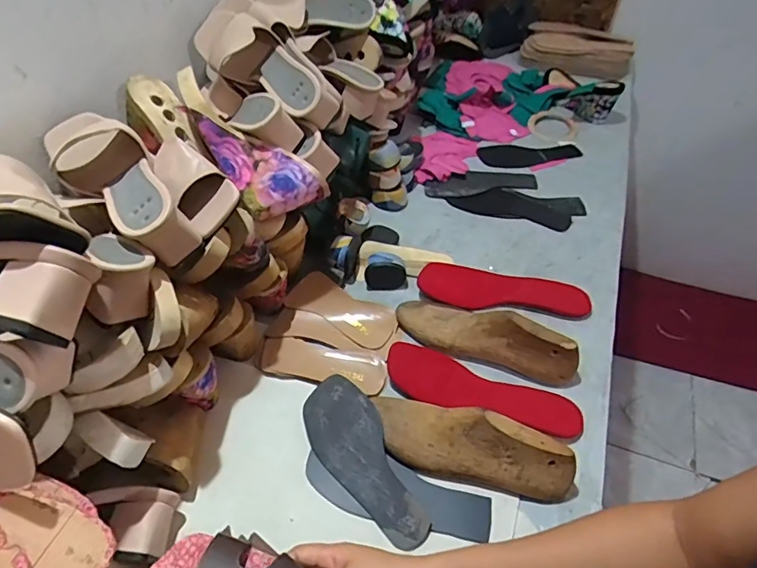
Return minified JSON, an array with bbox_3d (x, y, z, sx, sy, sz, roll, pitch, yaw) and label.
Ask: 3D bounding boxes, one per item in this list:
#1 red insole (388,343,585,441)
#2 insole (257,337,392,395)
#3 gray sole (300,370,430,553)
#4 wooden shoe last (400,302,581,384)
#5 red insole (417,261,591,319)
[{"bbox_3d":[0.123,0.134,0.621,0.240,0.013,0.079,18,43,17],"label":"red insole"},{"bbox_3d":[-0.073,0.099,0.658,0.168,0.009,0.061,8,47,9],"label":"insole"},{"bbox_3d":[-0.013,0.192,0.560,0.081,0.011,0.195,-39,63,-9],"label":"gray sole"},{"bbox_3d":[0.139,0.054,0.659,0.239,0.070,0.071,14,49,15],"label":"wooden shoe last"},{"bbox_3d":[0.183,0.007,0.744,0.241,0.010,0.088,8,47,9],"label":"red insole"}]

